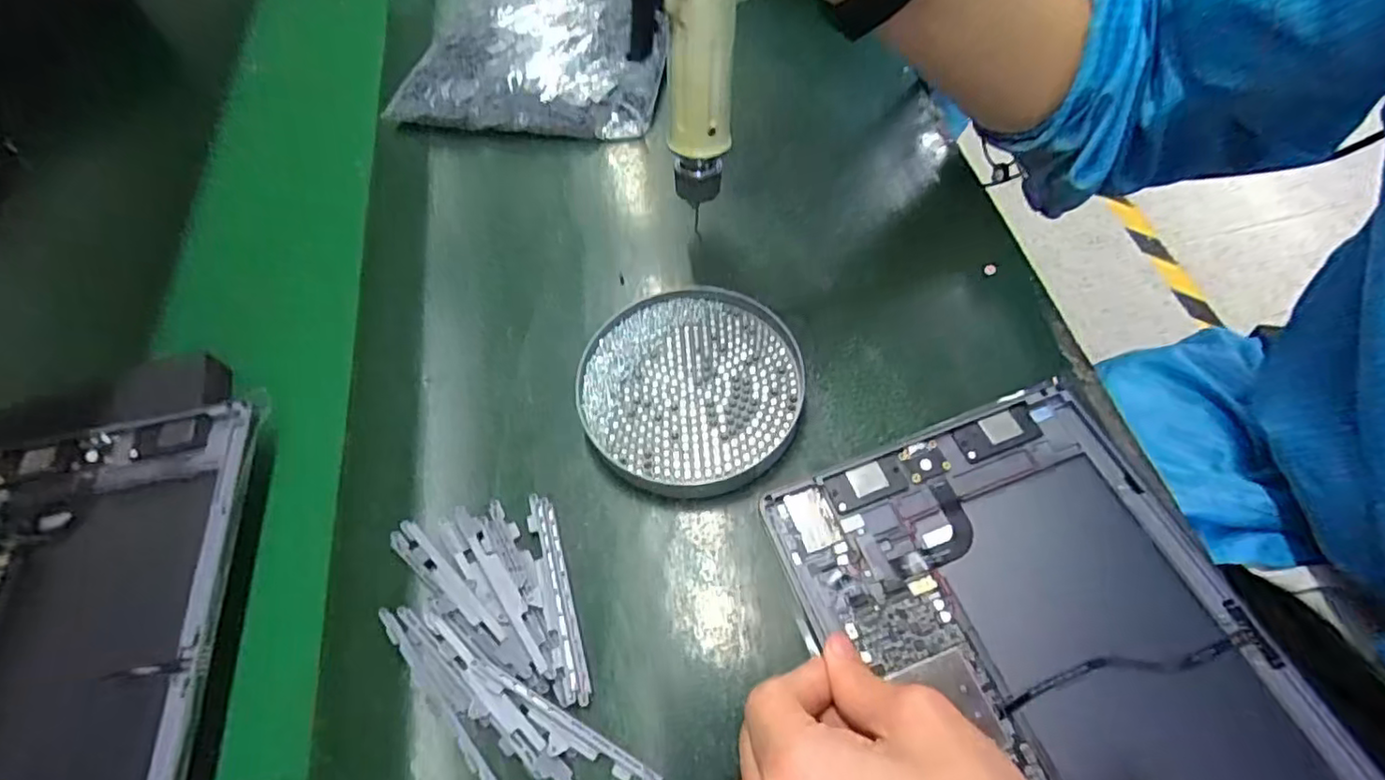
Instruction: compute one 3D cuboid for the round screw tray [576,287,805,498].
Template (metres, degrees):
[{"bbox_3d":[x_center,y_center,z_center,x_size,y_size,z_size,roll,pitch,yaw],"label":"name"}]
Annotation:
[{"bbox_3d":[-0.001,0.001,0.341,0.110,0.026,0.112,-1,63,2],"label":"round screw tray"}]

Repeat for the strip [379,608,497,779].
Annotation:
[{"bbox_3d":[-0.106,0.129,0.268,0.007,0.006,0.093,-39,63,-16],"label":"strip"}]

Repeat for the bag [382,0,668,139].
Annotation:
[{"bbox_3d":[-0.113,-0.296,0.503,0.190,0.042,0.247,0,60,6],"label":"bag"}]

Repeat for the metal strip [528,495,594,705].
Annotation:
[{"bbox_3d":[-0.061,0.091,0.289,0.013,0.011,0.094,-17,59,-4],"label":"metal strip"}]

